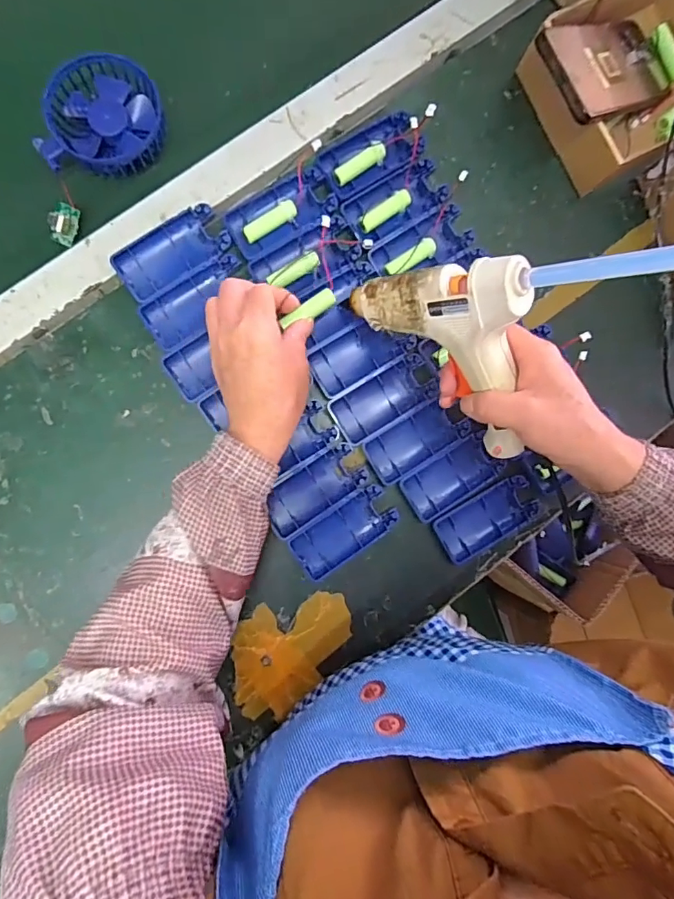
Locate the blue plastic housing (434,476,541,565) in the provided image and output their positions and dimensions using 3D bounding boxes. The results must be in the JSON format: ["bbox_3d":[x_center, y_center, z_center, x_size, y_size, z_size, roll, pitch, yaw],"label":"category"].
[{"bbox_3d":[0.137,0.063,0.446,0.094,0.010,0.045,-30,92,-5],"label":"blue plastic housing"}]

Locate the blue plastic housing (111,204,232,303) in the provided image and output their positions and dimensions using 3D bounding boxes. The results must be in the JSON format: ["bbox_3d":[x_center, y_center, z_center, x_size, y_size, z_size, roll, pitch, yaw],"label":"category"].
[{"bbox_3d":[-0.139,-0.165,0.414,0.093,0.013,0.044,-33,93,-5],"label":"blue plastic housing"}]

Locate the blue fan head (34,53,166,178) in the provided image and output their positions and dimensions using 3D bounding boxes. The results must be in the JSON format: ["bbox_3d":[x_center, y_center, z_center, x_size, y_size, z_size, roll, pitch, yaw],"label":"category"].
[{"bbox_3d":[-0.191,-0.275,0.407,0.089,0.028,0.096,10,88,-5],"label":"blue fan head"}]

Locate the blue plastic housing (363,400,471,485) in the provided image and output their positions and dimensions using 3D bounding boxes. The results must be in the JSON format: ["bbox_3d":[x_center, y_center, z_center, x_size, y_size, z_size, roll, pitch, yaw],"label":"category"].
[{"bbox_3d":[0.070,-0.008,0.437,0.089,0.013,0.041,-32,92,-5],"label":"blue plastic housing"}]

